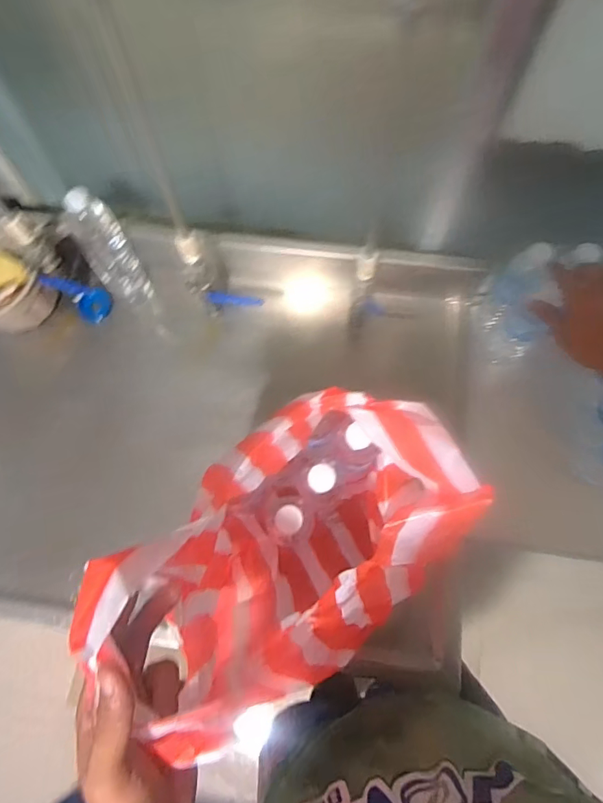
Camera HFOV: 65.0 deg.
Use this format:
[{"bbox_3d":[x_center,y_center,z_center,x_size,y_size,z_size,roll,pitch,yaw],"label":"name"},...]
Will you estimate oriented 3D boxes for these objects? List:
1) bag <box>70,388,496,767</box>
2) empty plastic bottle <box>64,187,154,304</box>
[{"bbox_3d":[0.009,0.153,0.512,0.201,0.391,0.320,42,77,14],"label":"bag"},{"bbox_3d":[-0.309,-0.240,0.771,0.069,0.210,0.064,-35,74,-10],"label":"empty plastic bottle"}]

